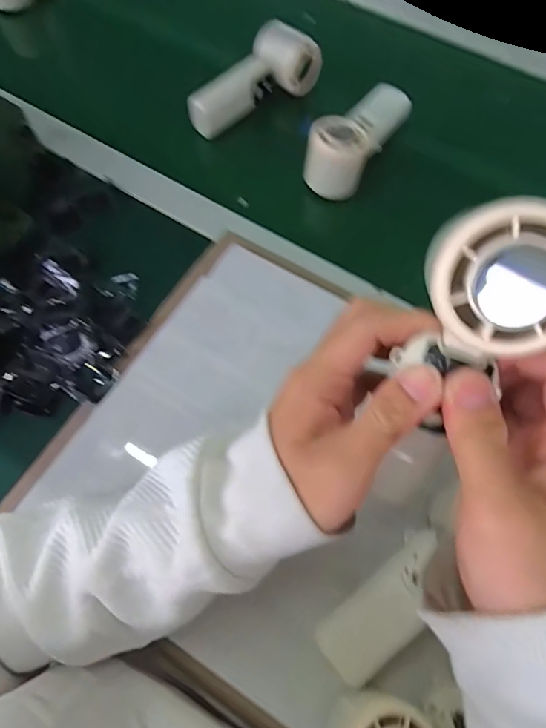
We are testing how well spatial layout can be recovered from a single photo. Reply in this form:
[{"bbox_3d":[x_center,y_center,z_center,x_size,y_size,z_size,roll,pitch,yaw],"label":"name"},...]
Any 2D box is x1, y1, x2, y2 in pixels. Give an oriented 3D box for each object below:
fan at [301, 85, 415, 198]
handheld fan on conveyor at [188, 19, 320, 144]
[{"bbox_3d":[0.094,-0.250,0.487,0.057,0.056,0.154,30,69,11],"label":"fan"},{"bbox_3d":[-0.019,-0.319,0.513,0.055,0.056,0.170,39,71,14],"label":"handheld fan on conveyor"}]

